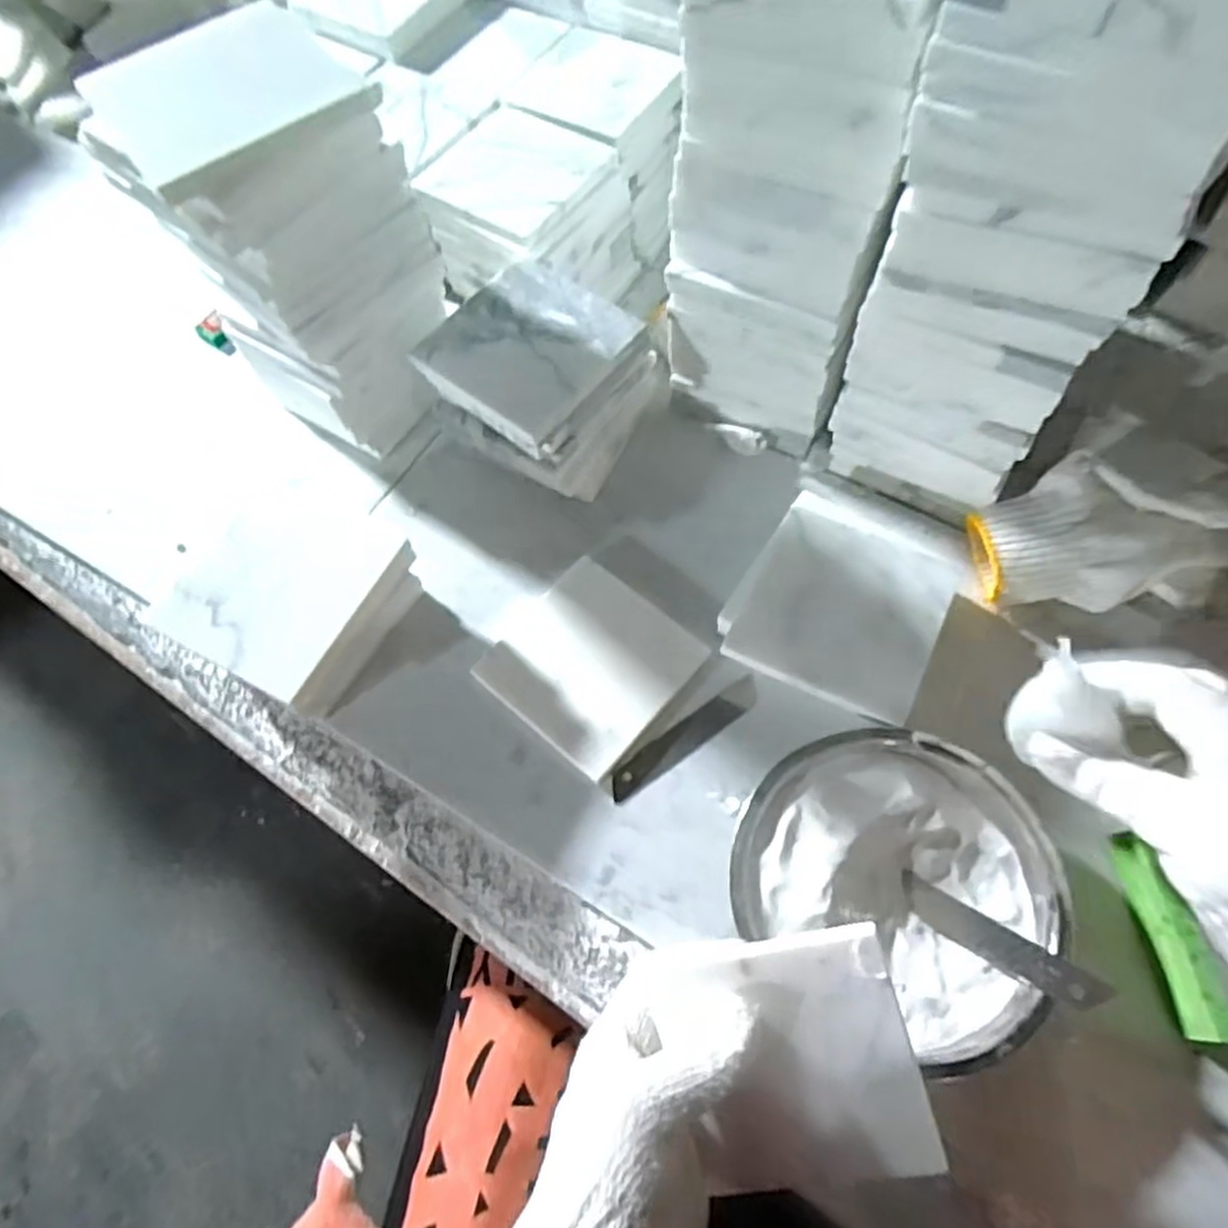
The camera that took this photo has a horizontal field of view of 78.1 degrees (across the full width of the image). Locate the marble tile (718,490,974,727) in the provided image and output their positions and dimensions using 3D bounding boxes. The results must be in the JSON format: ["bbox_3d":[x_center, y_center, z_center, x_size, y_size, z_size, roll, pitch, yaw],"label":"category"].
[{"bbox_3d":[0.127,-0.008,0.418,0.106,0.012,0.113,28,73,14],"label":"marble tile"}]

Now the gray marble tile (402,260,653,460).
[{"bbox_3d":[-0.050,-0.153,0.443,0.096,0.019,0.104,36,74,15],"label":"gray marble tile"}]

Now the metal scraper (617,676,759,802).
[{"bbox_3d":[0.040,0.070,0.430,0.100,0.006,0.018,-34,71,-11],"label":"metal scraper"}]

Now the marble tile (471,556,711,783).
[{"bbox_3d":[-0.013,0.028,0.440,0.100,0.006,0.098,37,74,15],"label":"marble tile"}]

